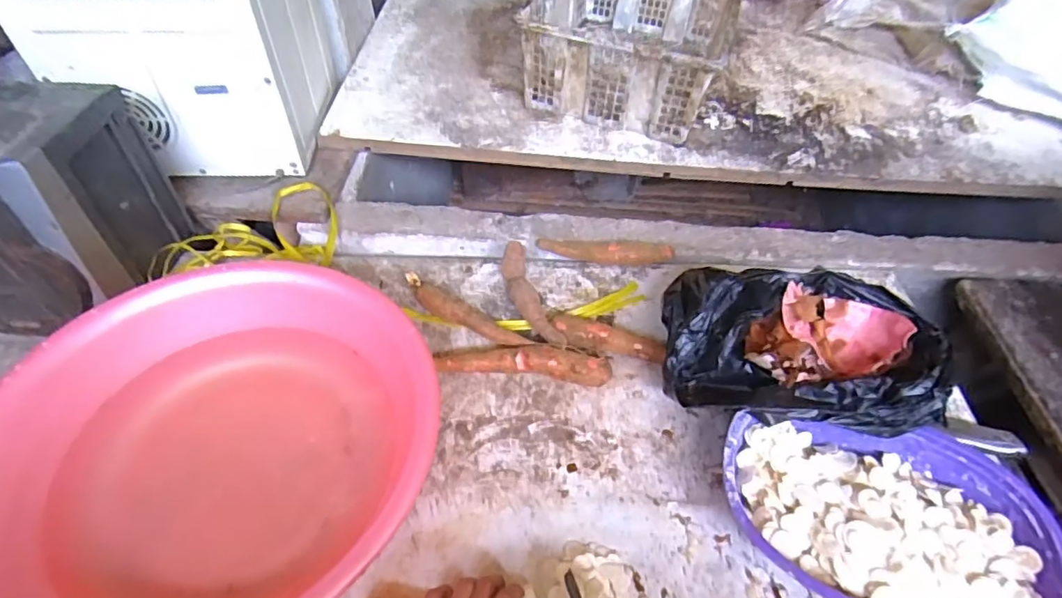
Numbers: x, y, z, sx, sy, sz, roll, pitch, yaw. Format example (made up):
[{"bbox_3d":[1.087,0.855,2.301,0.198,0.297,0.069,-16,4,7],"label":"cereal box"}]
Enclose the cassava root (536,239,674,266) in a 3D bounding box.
[{"bbox_3d":[0.110,-0.071,0.824,0.196,0.031,0.034,9,49,1],"label":"cassava root"}]

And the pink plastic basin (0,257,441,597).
[{"bbox_3d":[-0.308,0.131,0.552,0.410,0.108,0.378,4,49,-4],"label":"pink plastic basin"}]

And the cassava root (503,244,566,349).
[{"bbox_3d":[-0.004,0.000,0.758,0.036,0.039,0.186,-11,52,-16],"label":"cassava root"}]

